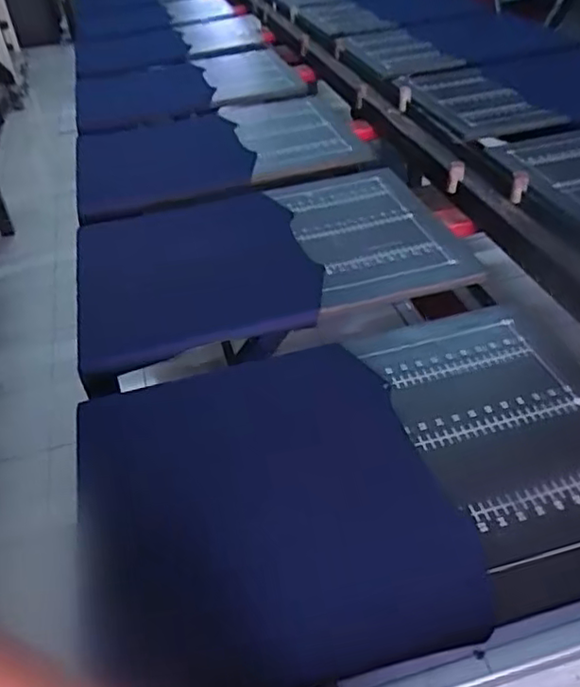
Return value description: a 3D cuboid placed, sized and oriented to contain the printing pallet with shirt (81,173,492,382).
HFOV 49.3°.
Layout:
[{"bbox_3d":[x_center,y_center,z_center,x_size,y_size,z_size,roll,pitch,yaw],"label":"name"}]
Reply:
[{"bbox_3d":[-0.044,-0.148,1.046,0.616,0.049,0.418,-16,40,-9],"label":"printing pallet with shirt"}]

